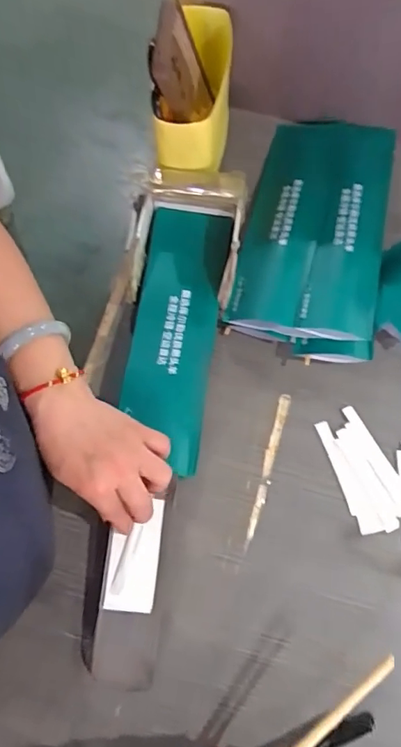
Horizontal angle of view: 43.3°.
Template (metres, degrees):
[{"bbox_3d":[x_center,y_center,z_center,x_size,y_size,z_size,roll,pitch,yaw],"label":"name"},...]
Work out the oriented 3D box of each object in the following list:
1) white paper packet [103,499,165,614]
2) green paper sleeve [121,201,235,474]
[{"bbox_3d":[-0.060,0.163,0.451,0.045,0.009,0.095,6,88,-2],"label":"white paper packet"},{"bbox_3d":[-0.025,-0.045,0.506,0.083,0.027,0.271,10,69,-10],"label":"green paper sleeve"}]

